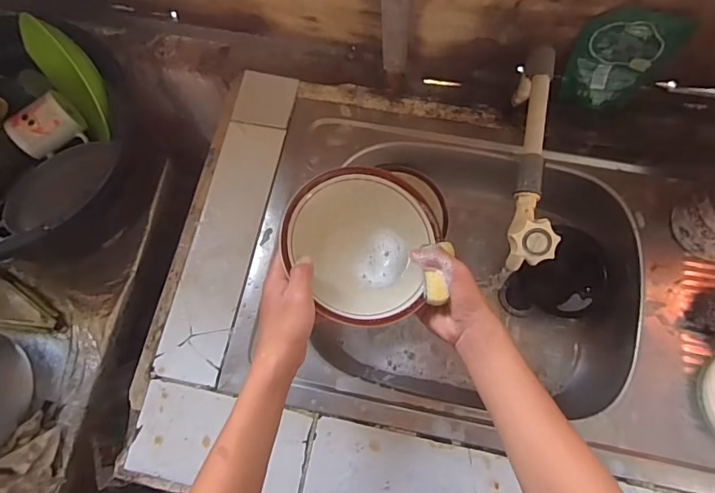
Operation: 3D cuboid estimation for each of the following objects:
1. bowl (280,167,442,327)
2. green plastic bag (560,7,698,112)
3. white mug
[{"bbox_3d":[0.006,-0.005,0.526,0.166,0.061,0.172,0,73,1],"label":"bowl"},{"bbox_3d":[0.352,-0.250,0.628,0.115,0.167,0.044,15,74,6],"label":"green plastic bag"},{"bbox_3d":[-0.543,-0.213,0.819,0.103,0.069,0.076,-33,75,-9],"label":"white mug"}]

